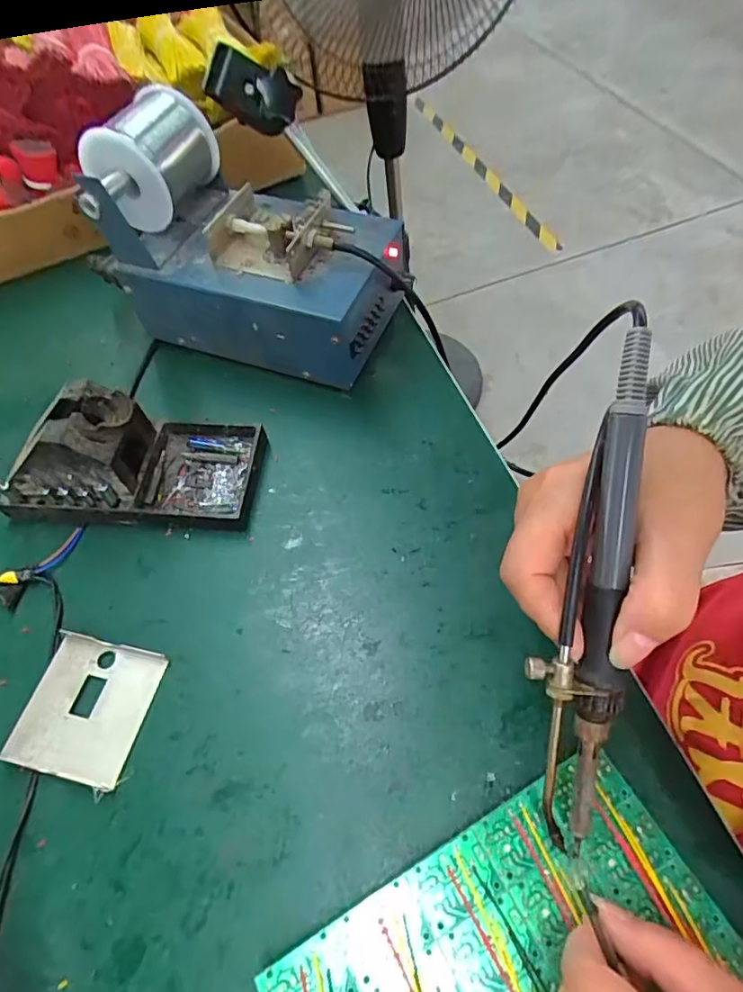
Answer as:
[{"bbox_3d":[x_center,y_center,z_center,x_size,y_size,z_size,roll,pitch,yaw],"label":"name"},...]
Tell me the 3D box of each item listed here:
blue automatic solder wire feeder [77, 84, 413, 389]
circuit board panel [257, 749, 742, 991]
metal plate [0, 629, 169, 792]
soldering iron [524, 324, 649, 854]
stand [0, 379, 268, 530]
[{"bbox_3d":[-0.088,-0.183,0.398,0.207,0.127,0.115,19,61,15],"label":"blue automatic solder wire feeder"},{"bbox_3d":[0.055,0.192,0.215,0.174,0.005,0.101,-27,61,-12],"label":"circuit board panel"},{"bbox_3d":[-0.153,0.113,0.294,0.065,0.009,0.068,10,59,10],"label":"metal plate"},{"bbox_3d":[0.083,0.040,0.213,0.033,0.023,0.201,6,96,8],"label":"soldering iron"},{"bbox_3d":[-0.159,-0.030,0.349,0.161,0.071,0.078,2,58,5],"label":"stand"}]

